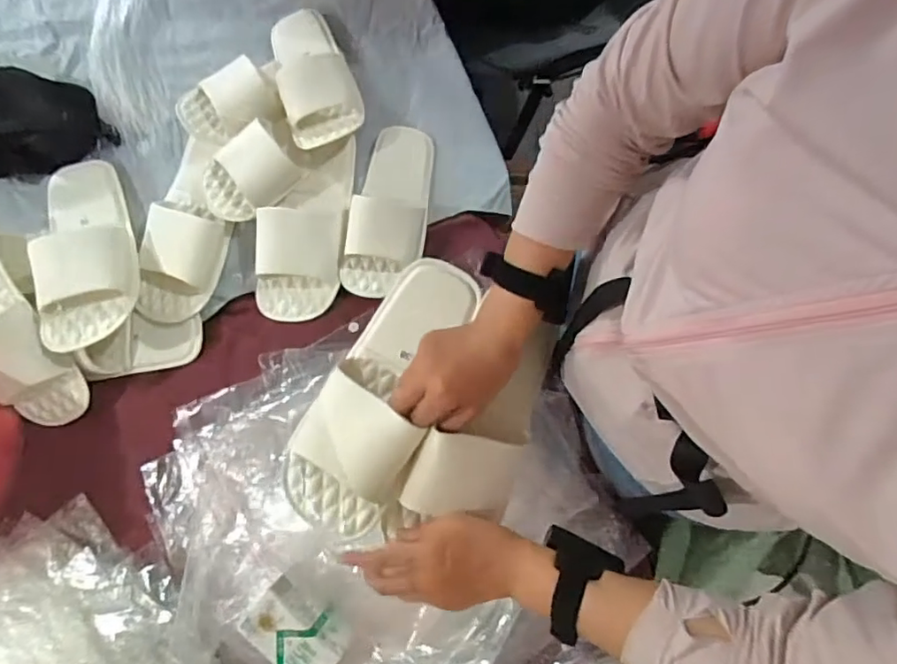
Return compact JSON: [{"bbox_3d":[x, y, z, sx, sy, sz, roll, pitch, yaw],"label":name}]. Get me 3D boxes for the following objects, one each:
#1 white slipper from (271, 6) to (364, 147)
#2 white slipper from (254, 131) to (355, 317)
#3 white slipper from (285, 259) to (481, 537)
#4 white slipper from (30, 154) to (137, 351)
[{"bbox_3d":[-0.177,-0.346,0.739,0.099,0.064,0.215,-16,79,-1],"label":"white slipper"},{"bbox_3d":[-0.187,-0.127,0.724,0.102,0.058,0.221,6,80,3],"label":"white slipper"},{"bbox_3d":[-0.063,0.052,0.523,0.103,0.055,0.266,23,77,4],"label":"white slipper"},{"bbox_3d":[-0.450,-0.108,0.690,0.117,0.058,0.266,-16,62,-3],"label":"white slipper"}]

